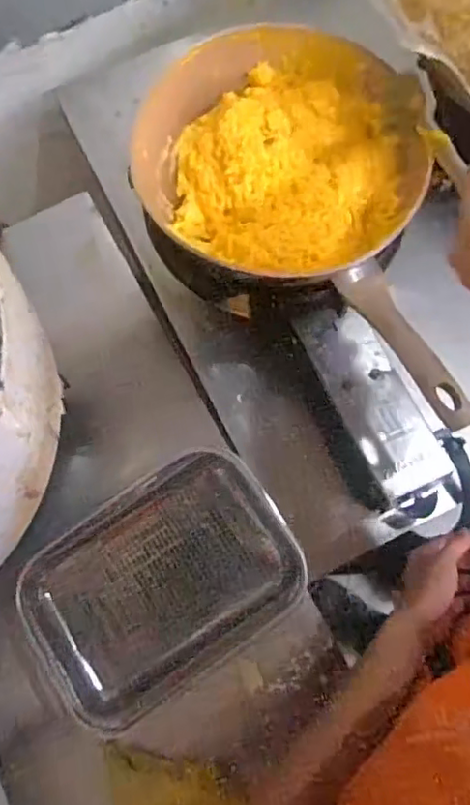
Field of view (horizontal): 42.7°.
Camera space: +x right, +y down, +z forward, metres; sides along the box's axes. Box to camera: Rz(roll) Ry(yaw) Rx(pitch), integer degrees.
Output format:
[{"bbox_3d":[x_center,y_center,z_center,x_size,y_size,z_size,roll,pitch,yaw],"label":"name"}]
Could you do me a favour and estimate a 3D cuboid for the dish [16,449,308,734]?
[{"bbox_3d":[-0.082,0.198,0.675,0.293,0.043,0.212,-34,77,-8],"label":"dish"}]

